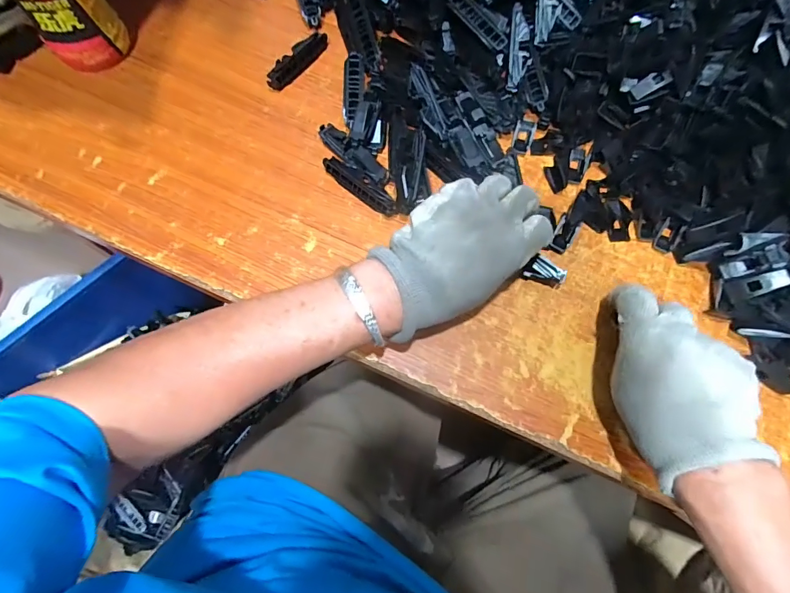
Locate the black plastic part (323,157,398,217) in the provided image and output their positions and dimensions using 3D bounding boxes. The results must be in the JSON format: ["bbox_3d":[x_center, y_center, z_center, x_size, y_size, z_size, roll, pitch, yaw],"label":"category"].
[{"bbox_3d":[-0.030,-0.100,0.376,0.080,0.012,0.018,41,76,10],"label":"black plastic part"}]

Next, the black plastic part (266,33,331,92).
[{"bbox_3d":[-0.100,-0.241,0.419,0.021,0.011,0.081,36,75,9],"label":"black plastic part"}]

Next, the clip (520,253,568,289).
[{"bbox_3d":[0.129,-0.022,0.353,0.034,0.020,0.019,14,73,2],"label":"clip"}]

